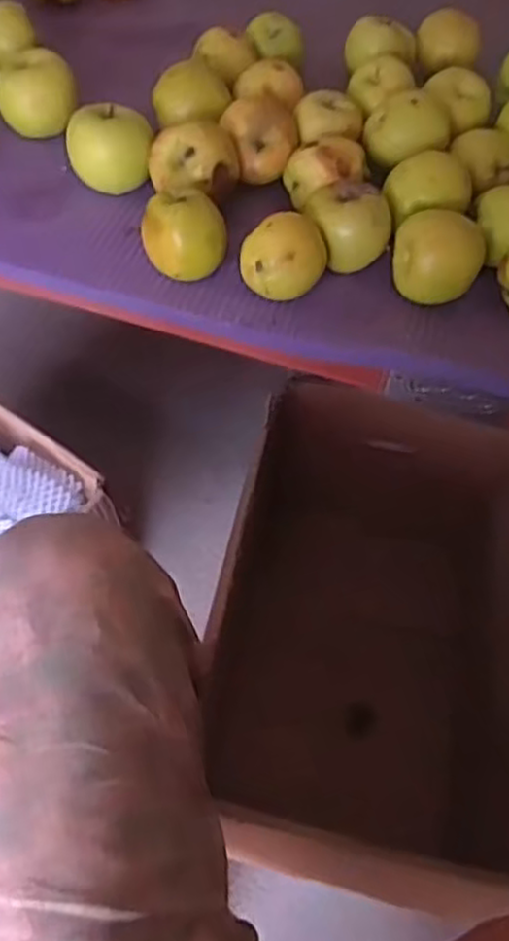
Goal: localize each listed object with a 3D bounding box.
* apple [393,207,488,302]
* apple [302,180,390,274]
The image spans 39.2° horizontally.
[{"bbox_3d":[0.132,-0.148,0.516,0.055,0.062,0.051,-9,59,-8],"label":"apple"},{"bbox_3d":[0.067,-0.175,0.529,0.059,0.060,0.054,5,58,0],"label":"apple"}]

